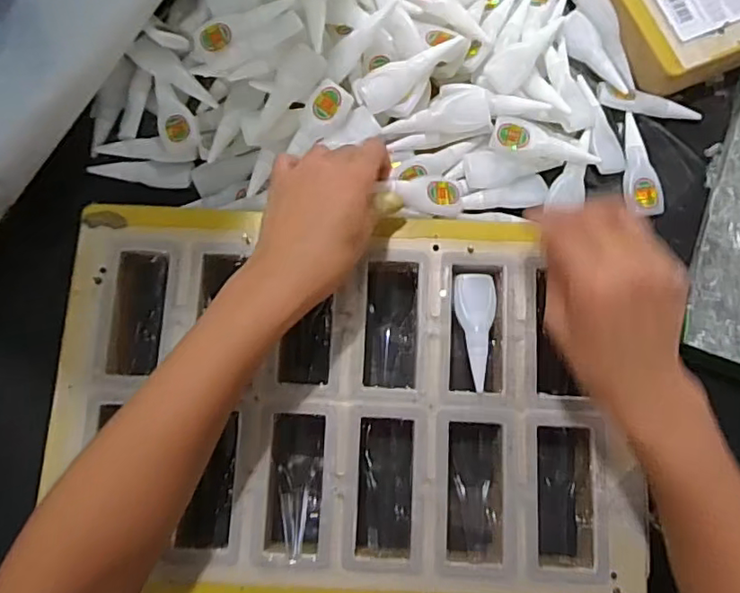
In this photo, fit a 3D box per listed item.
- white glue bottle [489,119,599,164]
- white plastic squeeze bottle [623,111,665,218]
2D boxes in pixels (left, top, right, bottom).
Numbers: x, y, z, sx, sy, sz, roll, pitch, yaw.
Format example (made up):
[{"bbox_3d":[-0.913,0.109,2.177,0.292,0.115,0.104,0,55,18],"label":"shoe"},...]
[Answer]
[{"bbox_3d":[0.140,-0.123,0.465,0.086,0.029,0.025,7,78,2],"label":"white glue bottle"},{"bbox_3d":[0.222,-0.108,0.476,0.028,0.012,0.087,-2,78,0],"label":"white plastic squeeze bottle"}]

